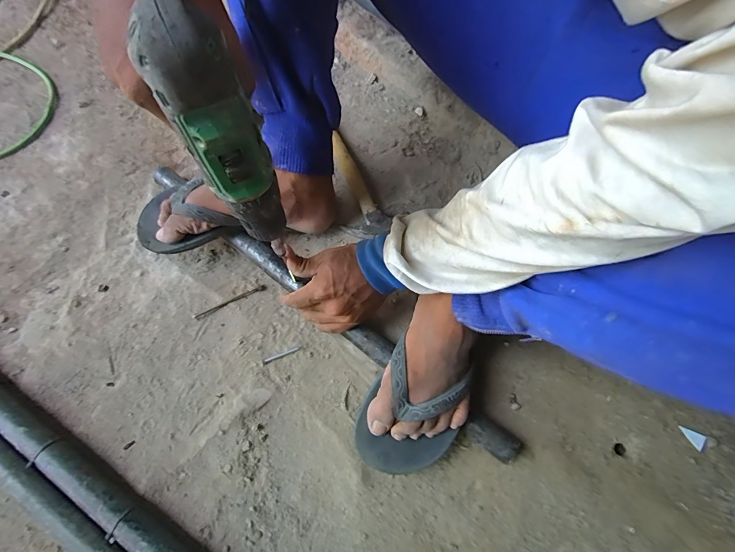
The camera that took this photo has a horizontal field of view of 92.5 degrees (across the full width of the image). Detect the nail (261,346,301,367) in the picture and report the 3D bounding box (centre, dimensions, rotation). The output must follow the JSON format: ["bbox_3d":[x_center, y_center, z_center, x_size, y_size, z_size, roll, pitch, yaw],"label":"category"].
[{"bbox_3d":[-0.108,0.100,0.442,0.050,0.004,0.006,-22,70,-10],"label":"nail"}]

